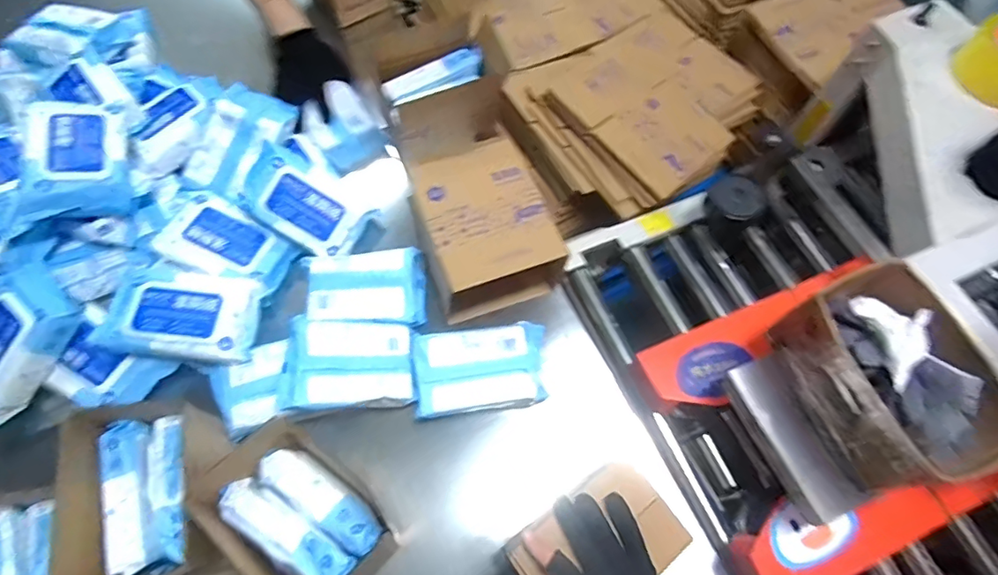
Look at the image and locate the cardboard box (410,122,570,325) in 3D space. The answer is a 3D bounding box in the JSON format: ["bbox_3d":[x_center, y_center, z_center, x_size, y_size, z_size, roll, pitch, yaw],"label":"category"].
[{"bbox_3d":[-0.021,-0.079,0.702,0.147,0.115,0.189,-18,68,-9],"label":"cardboard box"}]

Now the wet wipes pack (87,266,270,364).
[{"bbox_3d":[-0.381,0.029,0.636,0.171,0.037,0.114,8,67,2],"label":"wet wipes pack"}]

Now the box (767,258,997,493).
[{"bbox_3d":[0.379,0.089,0.515,0.124,0.098,0.195,-25,69,-11],"label":"box"}]

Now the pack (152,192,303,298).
[{"bbox_3d":[-0.360,-0.058,0.698,0.166,0.044,0.104,23,68,9],"label":"pack"}]

